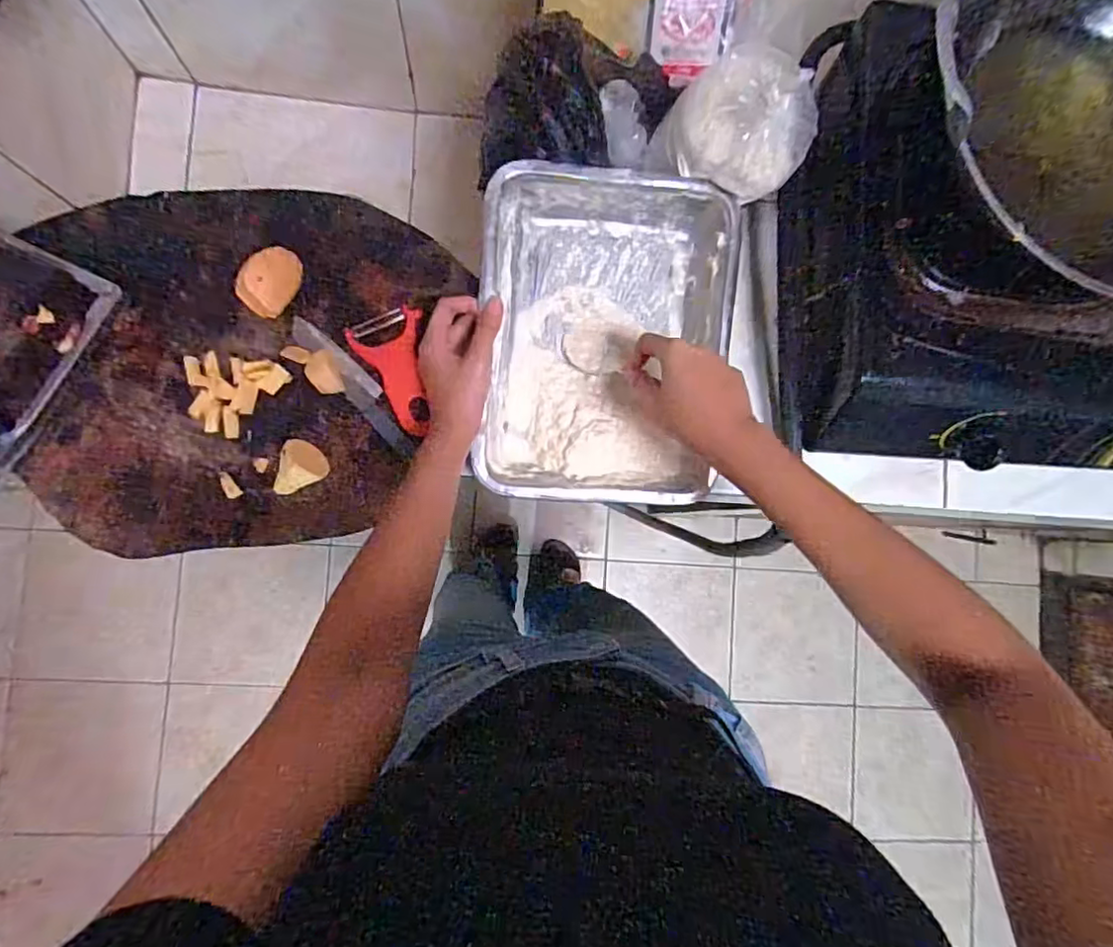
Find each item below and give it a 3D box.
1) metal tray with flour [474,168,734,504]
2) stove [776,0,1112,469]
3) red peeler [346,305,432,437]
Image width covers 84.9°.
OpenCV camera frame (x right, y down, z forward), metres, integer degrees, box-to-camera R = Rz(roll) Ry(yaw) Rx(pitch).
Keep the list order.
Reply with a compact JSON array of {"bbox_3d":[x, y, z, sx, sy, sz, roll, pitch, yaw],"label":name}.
[{"bbox_3d":[0.041,-0.114,0.540,0.213,0.075,0.272,4,86,-7],"label":"metal tray with flour"},{"bbox_3d":[0.517,-0.178,0.553,0.603,0.113,0.344,6,86,-7],"label":"stove"},{"bbox_3d":[-0.134,-0.088,0.534,0.061,0.010,0.108,-23,89,-8],"label":"red peeler"}]

